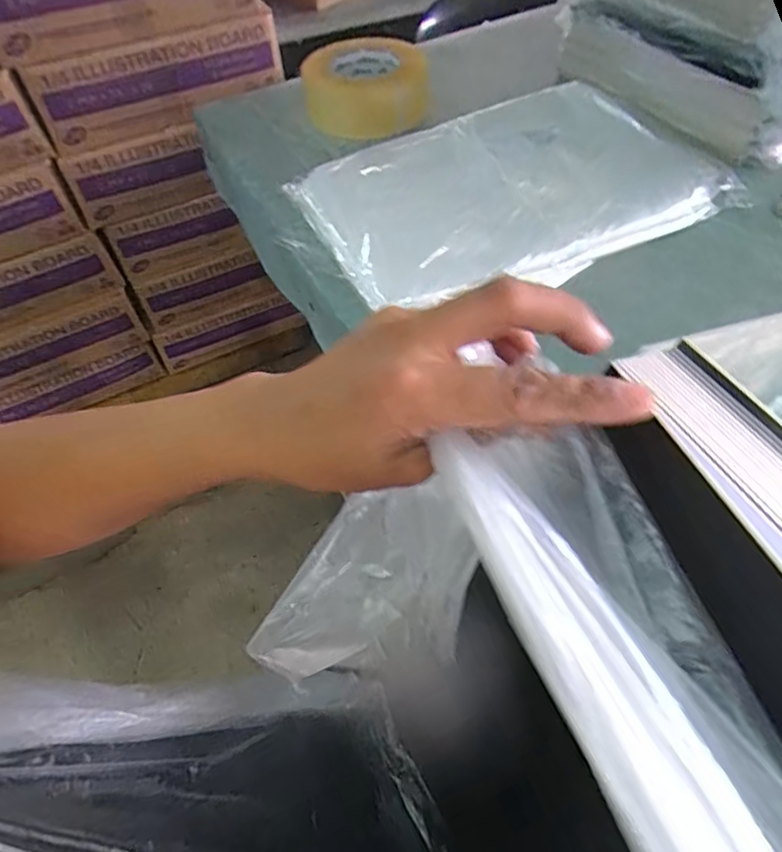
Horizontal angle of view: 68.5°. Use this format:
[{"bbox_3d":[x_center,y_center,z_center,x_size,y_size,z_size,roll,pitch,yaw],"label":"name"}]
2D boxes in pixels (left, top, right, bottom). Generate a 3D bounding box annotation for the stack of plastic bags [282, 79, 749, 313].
[{"bbox_3d":[0.110,-0.230,0.541,0.368,0.023,0.244,-26,58,-14],"label":"stack of plastic bags"}]

